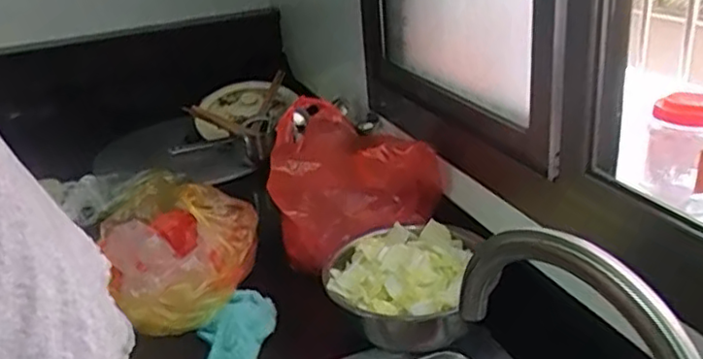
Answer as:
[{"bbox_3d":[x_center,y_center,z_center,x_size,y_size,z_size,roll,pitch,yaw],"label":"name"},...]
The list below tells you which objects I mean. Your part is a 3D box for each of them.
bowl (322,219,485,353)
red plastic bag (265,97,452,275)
[{"bbox_3d":[0.068,0.141,0.910,0.182,0.113,0.193,-5,24,2],"label":"bowl"},{"bbox_3d":[0.001,0.015,0.998,0.220,0.209,0.173,11,29,35],"label":"red plastic bag"}]

